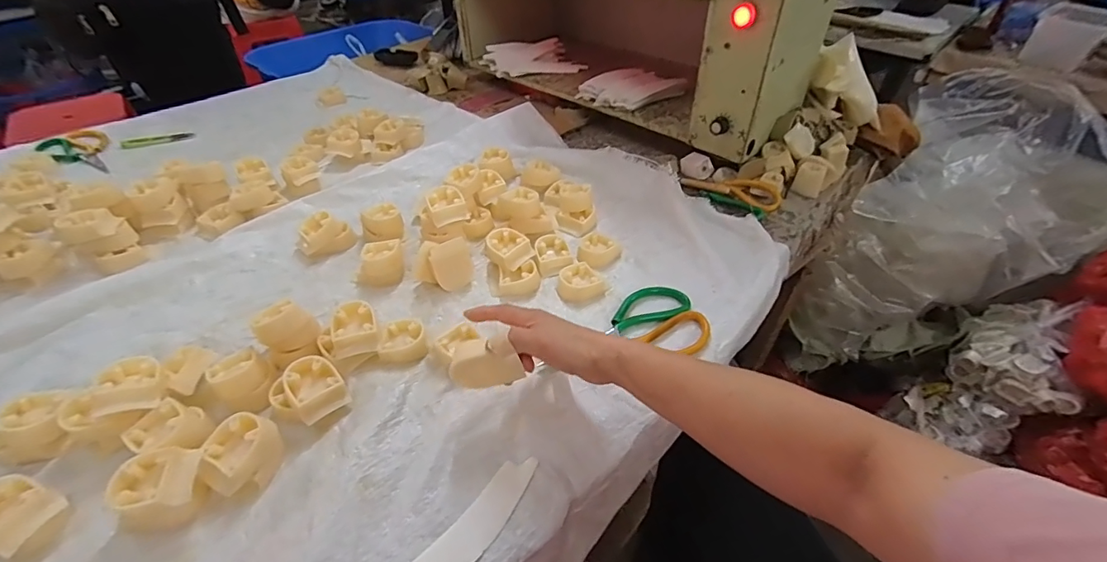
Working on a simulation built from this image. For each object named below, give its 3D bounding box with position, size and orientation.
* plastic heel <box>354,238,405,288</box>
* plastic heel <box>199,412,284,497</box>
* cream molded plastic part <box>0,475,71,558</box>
[{"bbox_3d":[-0.221,-0.023,0.602,0.063,0.037,0.052,-12,44,-10],"label":"plastic heel"},{"bbox_3d":[-0.270,0.150,0.410,0.050,0.041,0.059,24,49,25],"label":"plastic heel"},{"bbox_3d":[-0.425,0.186,0.373,0.057,0.034,0.045,12,45,14],"label":"cream molded plastic part"}]

